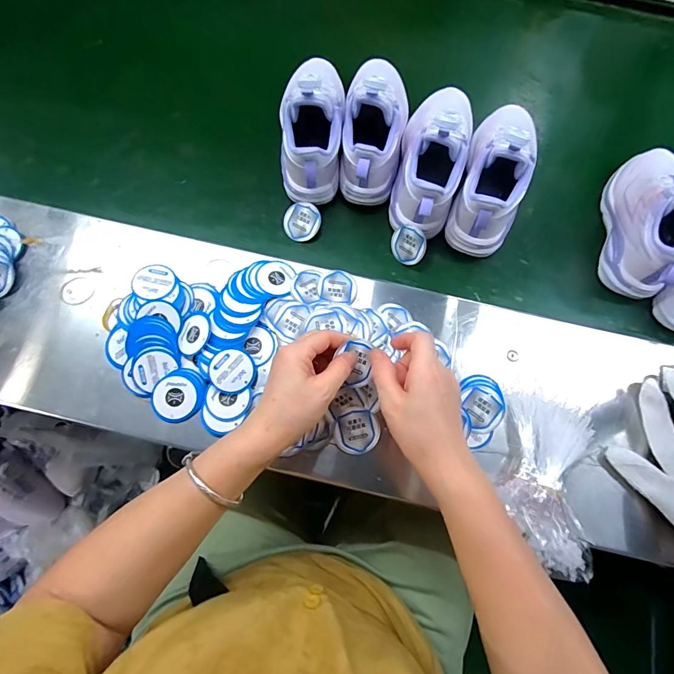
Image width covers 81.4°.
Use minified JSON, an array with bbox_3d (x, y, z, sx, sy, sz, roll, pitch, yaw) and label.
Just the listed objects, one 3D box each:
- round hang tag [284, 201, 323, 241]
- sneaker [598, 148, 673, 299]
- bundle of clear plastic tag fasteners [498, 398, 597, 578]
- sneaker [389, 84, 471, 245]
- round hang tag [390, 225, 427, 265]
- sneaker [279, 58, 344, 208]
[{"bbox_3d":[-0.046,-0.150,0.508,0.048,0.008,0.048,0,92,15],"label":"round hang tag"},{"bbox_3d":[0.388,-0.152,0.474,0.079,0.105,0.203,10,78,3],"label":"sneaker"},{"bbox_3d":[0.212,0.146,0.401,0.087,0.033,0.163,13,78,4],"label":"bundle of clear plastic tag fasteners"},{"bbox_3d":[0.124,-0.235,0.485,0.085,0.105,0.217,16,79,5],"label":"sneaker"},{"bbox_3d":[0.089,-0.114,0.491,0.047,0.047,0.004,31,37,29],"label":"round hang tag"},{"bbox_3d":[-0.029,-0.276,0.493,0.076,0.106,0.199,7,78,3],"label":"sneaker"}]

